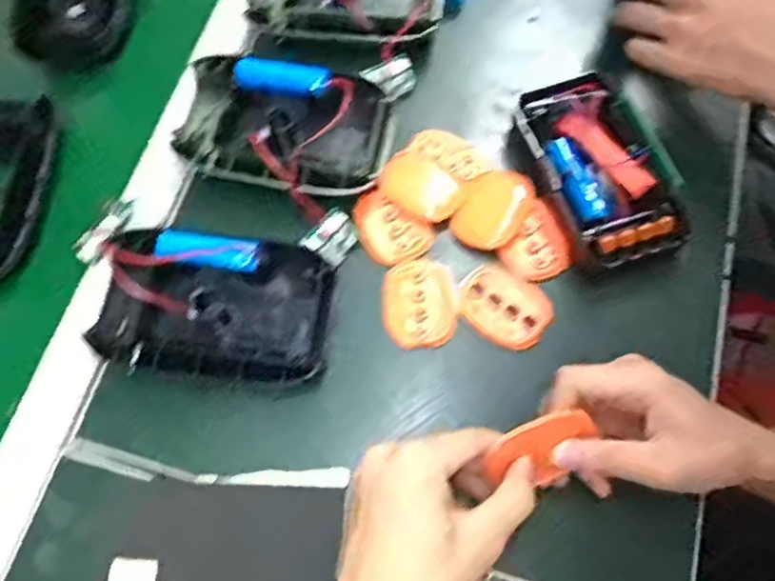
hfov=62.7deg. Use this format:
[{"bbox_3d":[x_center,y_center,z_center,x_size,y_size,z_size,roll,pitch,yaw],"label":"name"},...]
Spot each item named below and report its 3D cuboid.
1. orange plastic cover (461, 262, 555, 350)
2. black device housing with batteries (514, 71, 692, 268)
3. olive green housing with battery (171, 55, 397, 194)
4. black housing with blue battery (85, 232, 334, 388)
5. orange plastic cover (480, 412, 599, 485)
[{"bbox_3d":[0.081,0.010,0.436,0.061,0.008,0.050,40,75,15],"label":"orange plastic cover"},{"bbox_3d":[0.151,-0.088,0.454,0.081,0.038,0.150,-19,69,-6],"label":"black device housing with batteries"},{"bbox_3d":[-0.077,-0.119,0.471,0.154,0.041,0.104,10,69,5],"label":"olive green housing with battery"},{"bbox_3d":[-0.115,0.011,0.425,0.156,0.040,0.098,10,69,5],"label":"black housing with blue battery"},{"bbox_3d":[0.081,0.088,0.349,0.058,0.011,0.037,-18,101,-1],"label":"orange plastic cover"}]

